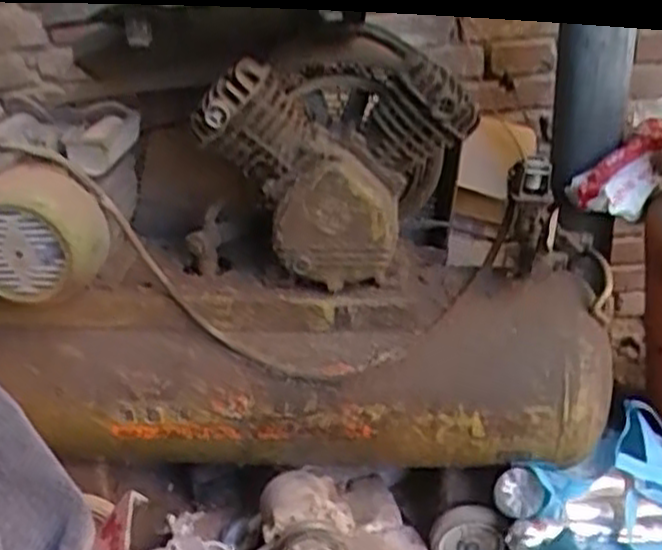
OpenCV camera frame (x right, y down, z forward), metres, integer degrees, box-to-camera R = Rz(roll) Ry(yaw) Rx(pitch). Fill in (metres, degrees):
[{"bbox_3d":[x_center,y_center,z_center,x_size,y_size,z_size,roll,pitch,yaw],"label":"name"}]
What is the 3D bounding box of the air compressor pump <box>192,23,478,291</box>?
[{"bbox_3d":[0.022,-0.153,0.997,0.291,0.274,0.236,0,28,11],"label":"air compressor pump"}]

